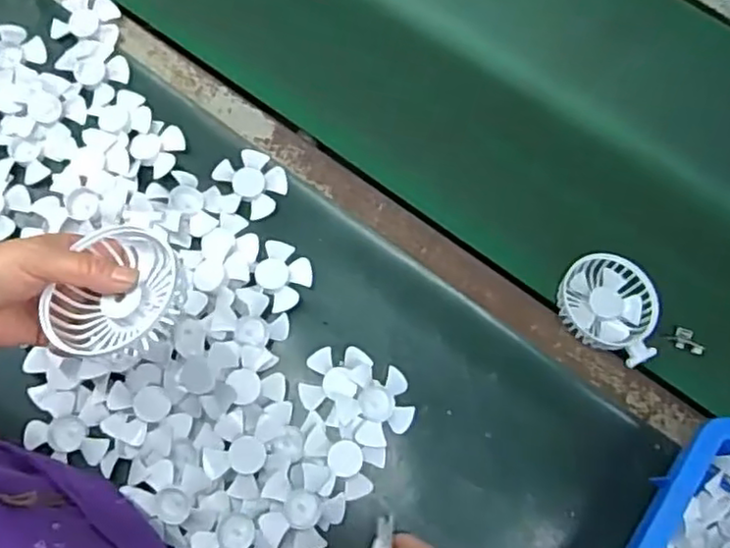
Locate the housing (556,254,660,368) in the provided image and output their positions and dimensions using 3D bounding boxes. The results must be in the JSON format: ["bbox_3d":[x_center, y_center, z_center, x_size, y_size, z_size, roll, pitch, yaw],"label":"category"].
[{"bbox_3d":[0.239,0.029,0.649,0.096,0.028,0.092,1,70,-2],"label":"housing"}]

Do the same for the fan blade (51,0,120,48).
[{"bbox_3d":[-0.300,-0.277,0.724,0.067,0.007,0.057,7,70,0],"label":"fan blade"}]

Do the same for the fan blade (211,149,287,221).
[{"bbox_3d":[-0.115,-0.090,0.676,0.070,0.011,0.071,1,70,-2],"label":"fan blade"}]

